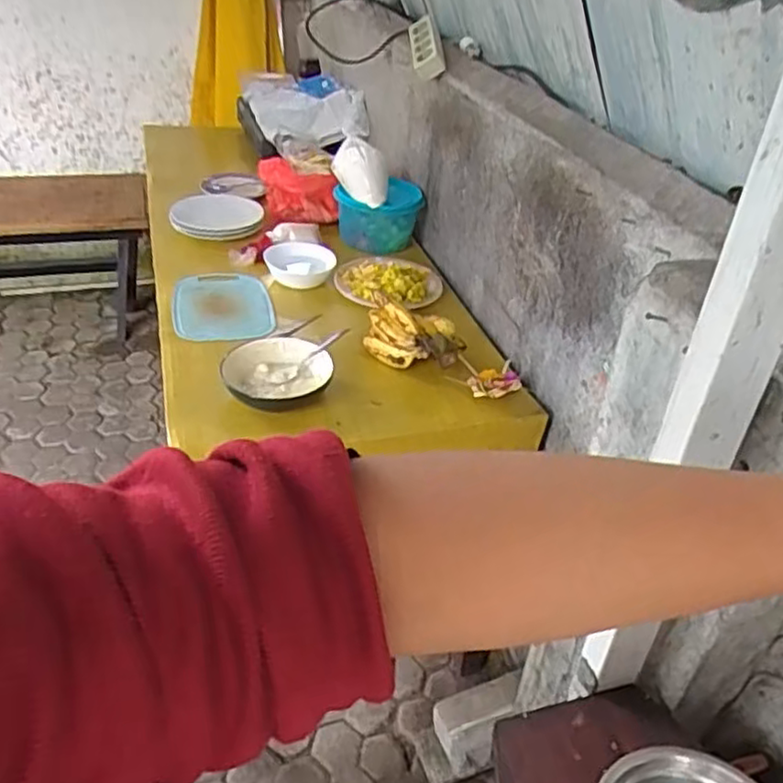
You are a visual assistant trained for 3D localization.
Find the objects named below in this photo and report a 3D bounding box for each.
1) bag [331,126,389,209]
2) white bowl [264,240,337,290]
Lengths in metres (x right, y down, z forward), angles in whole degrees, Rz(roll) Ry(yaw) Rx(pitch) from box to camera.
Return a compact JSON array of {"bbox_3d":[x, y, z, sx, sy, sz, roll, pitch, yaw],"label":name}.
[{"bbox_3d":[-0.066,-0.481,1.490,0.119,0.135,0.118,4,37,-1],"label":"bag"},{"bbox_3d":[-0.189,-0.263,1.444,0.136,0.057,0.136,3,37,-2],"label":"white bowl"}]

